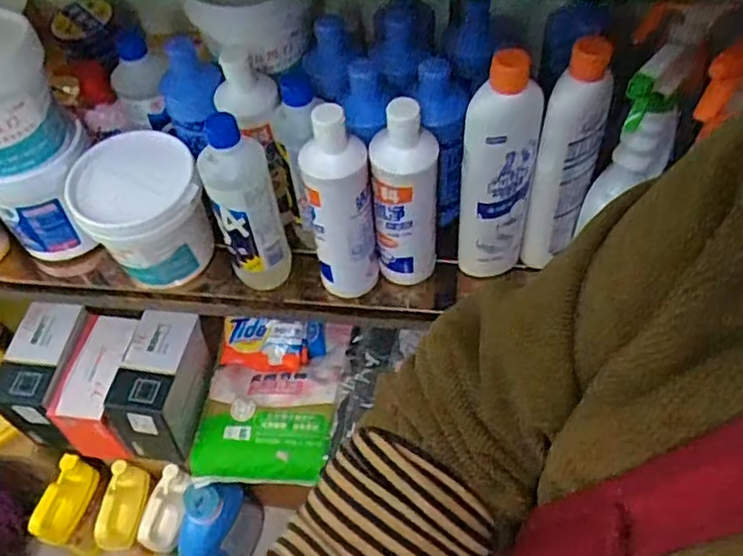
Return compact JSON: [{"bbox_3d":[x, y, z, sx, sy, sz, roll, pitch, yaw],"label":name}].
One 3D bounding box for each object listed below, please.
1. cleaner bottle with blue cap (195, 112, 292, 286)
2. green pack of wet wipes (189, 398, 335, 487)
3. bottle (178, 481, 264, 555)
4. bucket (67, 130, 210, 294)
[{"bbox_3d":[-0.130,-0.088,0.681,0.061,0.185,0.105,-17,54,-7],"label":"cleaner bottle with blue cap"},{"bbox_3d":[-0.185,0.280,1.153,0.226,0.057,0.132,1,54,6],"label":"green pack of wet wipes"},{"bbox_3d":[-0.266,0.465,1.215,0.104,0.243,0.179,23,59,20],"label":"bottle"},{"bbox_3d":[-0.231,-0.064,0.710,0.115,0.138,0.114,-2,54,3],"label":"bucket"}]

